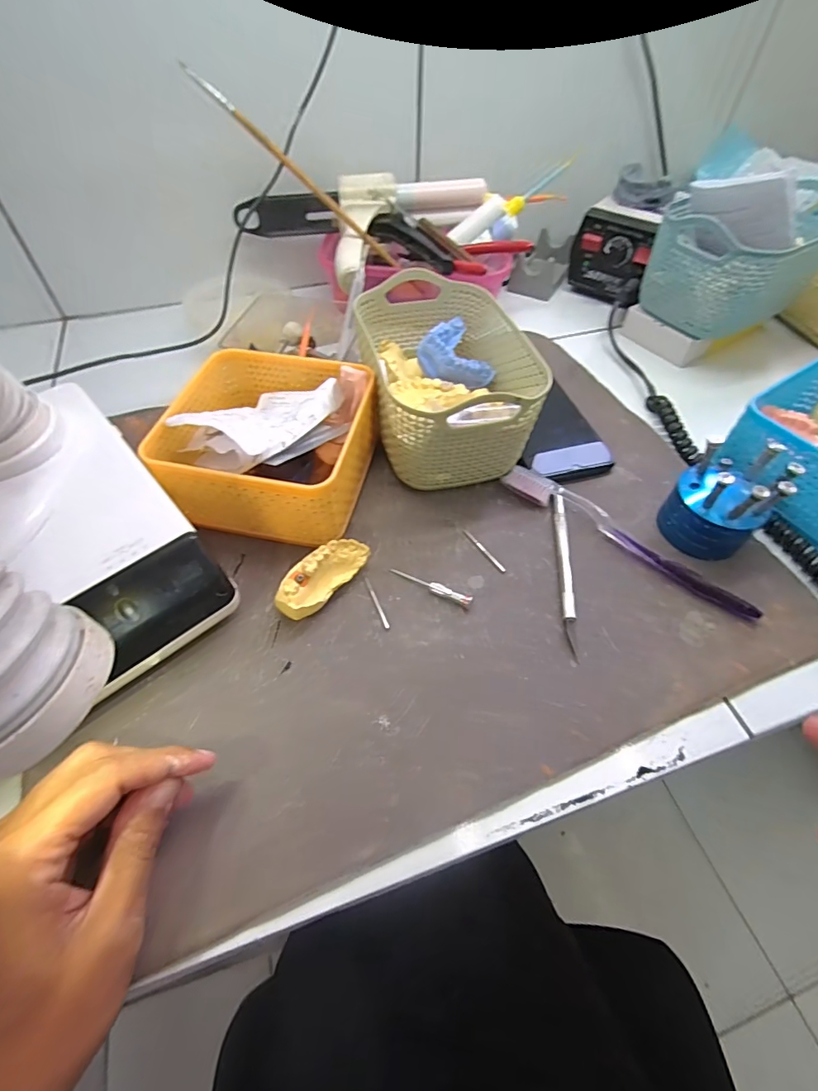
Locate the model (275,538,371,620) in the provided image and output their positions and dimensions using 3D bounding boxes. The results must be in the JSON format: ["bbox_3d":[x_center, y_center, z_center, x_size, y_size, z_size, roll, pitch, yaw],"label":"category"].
[{"bbox_3d":[-0.055,0.021,0.306,0.024,0.028,0.066,31,59,20],"label":"model"}]

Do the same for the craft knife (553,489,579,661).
[{"bbox_3d":[0.107,0.015,0.327,0.008,0.007,0.126,6,54,3],"label":"craft knife"}]

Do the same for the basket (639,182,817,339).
[{"bbox_3d":[0.320,-0.281,0.458,0.167,0.096,0.113,-26,59,-19],"label":"basket"}]

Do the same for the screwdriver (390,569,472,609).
[{"bbox_3d":[0.014,0.027,0.316,0.058,0.009,0.007,23,56,15],"label":"screwdriver"}]

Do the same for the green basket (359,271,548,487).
[{"bbox_3d":[0.027,-0.132,0.379,0.113,0.075,0.169,-11,55,-9],"label":"green basket"}]

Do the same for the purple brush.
[{"bbox_3d":[0.152,-0.007,0.340,0.187,0.012,0.020,34,60,21],"label":"purple brush"}]

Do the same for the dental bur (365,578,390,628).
[{"bbox_3d":[-0.021,0.036,0.311,0.004,0.004,0.040,-19,56,-15],"label":"dental bur"}]

